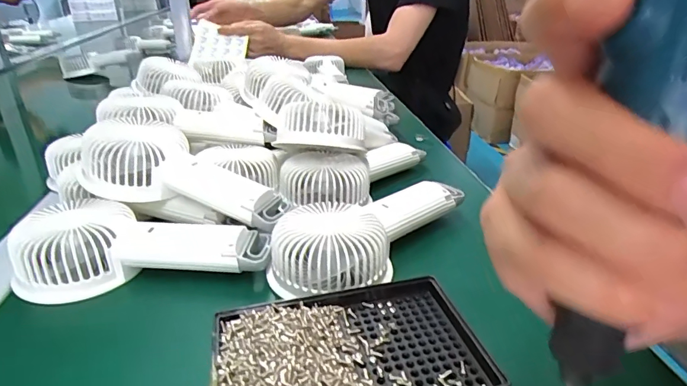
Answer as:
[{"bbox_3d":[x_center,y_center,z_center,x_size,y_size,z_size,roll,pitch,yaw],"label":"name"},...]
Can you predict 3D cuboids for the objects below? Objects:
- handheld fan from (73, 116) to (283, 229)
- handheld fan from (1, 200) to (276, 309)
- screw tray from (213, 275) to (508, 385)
[{"bbox_3d":[-0.126,-0.015,0.367,0.172,0.044,0.077,19,29,4],"label":"handheld fan"},{"bbox_3d":[-0.140,0.035,0.325,0.167,0.040,0.072,-2,26,-5],"label":"handheld fan"},{"bbox_3d":[0.004,0.088,0.233,0.137,0.019,0.098,-6,27,-12],"label":"screw tray"}]

